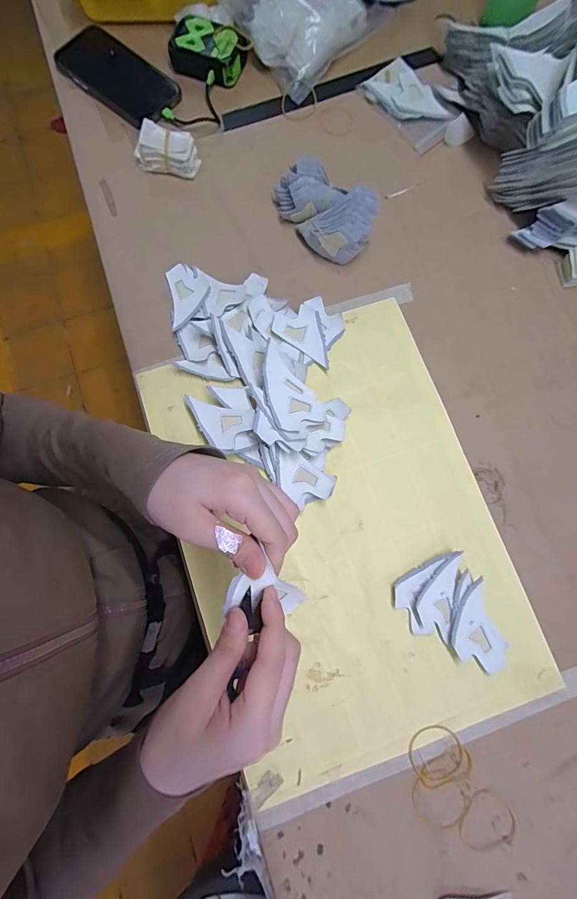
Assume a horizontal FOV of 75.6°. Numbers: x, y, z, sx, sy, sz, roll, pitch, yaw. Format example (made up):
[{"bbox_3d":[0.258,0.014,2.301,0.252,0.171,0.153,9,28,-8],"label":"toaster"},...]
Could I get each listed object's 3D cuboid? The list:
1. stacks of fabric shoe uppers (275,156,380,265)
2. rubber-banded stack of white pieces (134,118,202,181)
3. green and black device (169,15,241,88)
[{"bbox_3d":[0.039,-0.279,0.434,0.127,0.058,0.068,42,81,7],"label":"stacks of fabric shoe uppers"},{"bbox_3d":[-0.151,-0.365,0.457,0.073,0.042,0.031,8,79,1],"label":"rubber-banded stack of white pieces"},{"bbox_3d":[-0.106,-0.518,0.485,0.089,0.027,0.063,20,79,3],"label":"green and black device"}]

